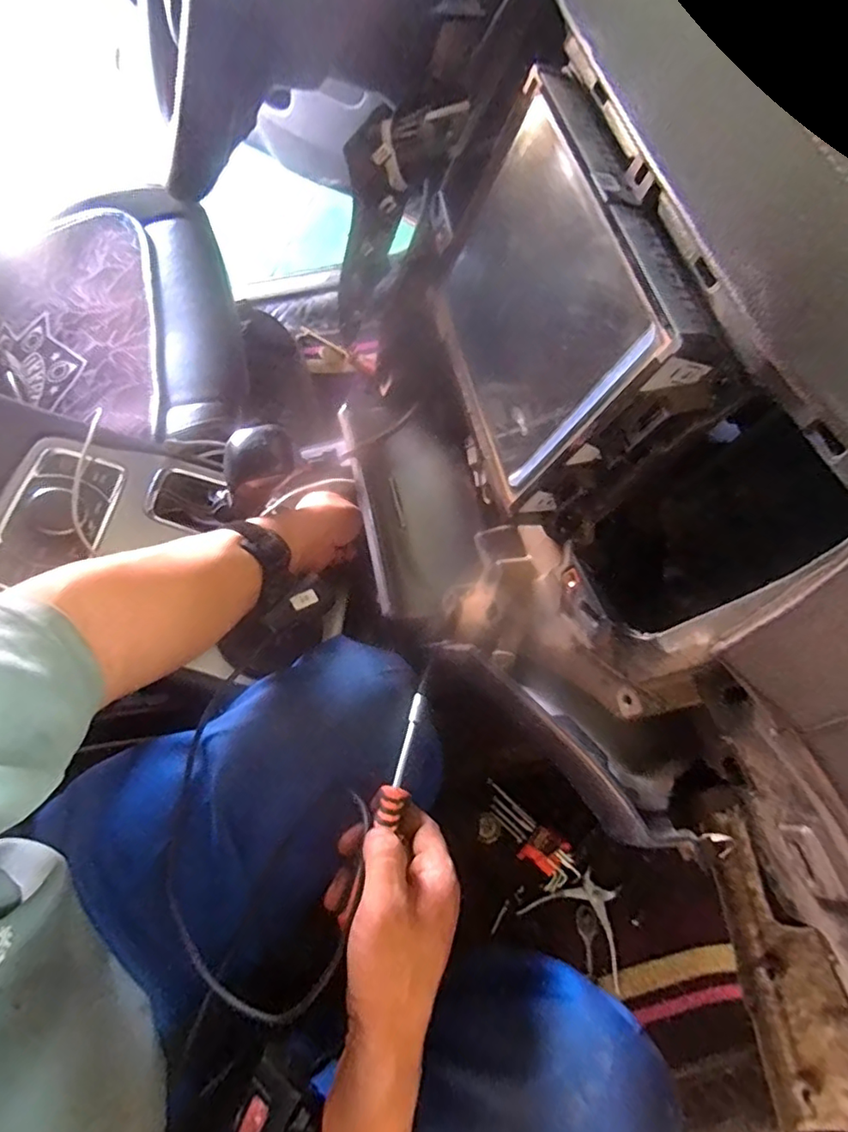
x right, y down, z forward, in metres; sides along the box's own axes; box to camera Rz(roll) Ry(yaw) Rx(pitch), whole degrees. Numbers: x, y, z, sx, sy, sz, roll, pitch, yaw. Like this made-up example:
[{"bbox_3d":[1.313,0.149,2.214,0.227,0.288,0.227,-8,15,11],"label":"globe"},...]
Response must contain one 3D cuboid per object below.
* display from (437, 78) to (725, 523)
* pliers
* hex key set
[{"bbox_3d":[0.066,-0.134,0.316,0.029,0.144,0.197,-6,69,-26],"label":"display"},{"bbox_3d":[0.223,0.478,0.781,0.154,0.013,0.108,34,72,10],"label":"pliers"},{"bbox_3d":[0.148,0.378,0.805,0.059,0.016,0.167,-38,75,-14],"label":"hex key set"}]

